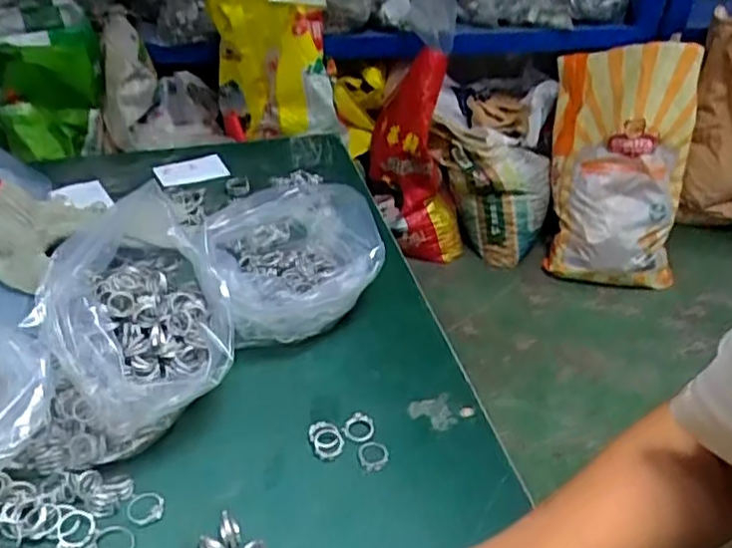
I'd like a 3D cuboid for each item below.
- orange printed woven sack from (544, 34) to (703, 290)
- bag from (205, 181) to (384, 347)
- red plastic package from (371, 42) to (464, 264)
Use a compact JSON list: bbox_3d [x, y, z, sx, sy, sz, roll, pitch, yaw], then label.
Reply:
[{"bbox_3d":[0.695,-0.295,1.827,0.333,0.626,0.147,4,8,11],"label":"orange printed woven sack"},{"bbox_3d":[-0.057,-0.009,0.554,0.140,0.082,0.134,-9,37,-16],"label":"bag"},{"bbox_3d":[0.156,-0.314,1.871,0.281,0.606,0.215,1,35,-5],"label":"red plastic package"}]

